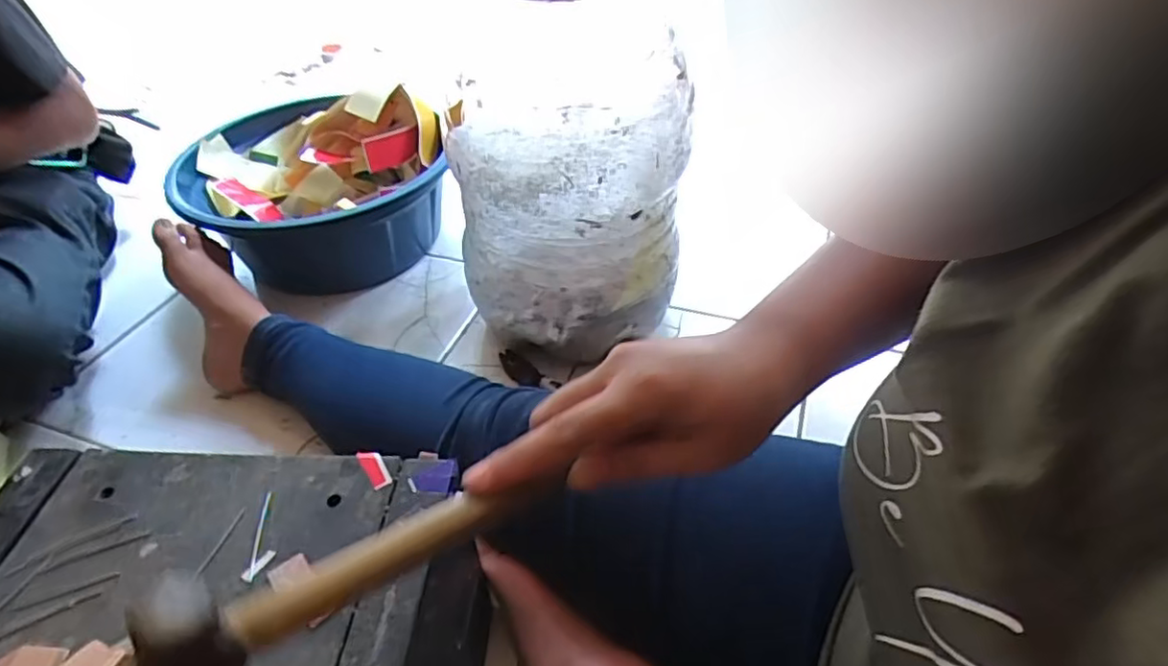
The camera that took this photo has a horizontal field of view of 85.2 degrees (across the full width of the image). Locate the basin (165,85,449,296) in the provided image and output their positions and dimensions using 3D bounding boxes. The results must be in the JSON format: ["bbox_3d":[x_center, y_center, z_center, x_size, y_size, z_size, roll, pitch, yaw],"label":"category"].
[{"bbox_3d":[-0.358,-0.197,0.869,0.317,0.163,0.332,-1,43,1],"label":"basin"}]

